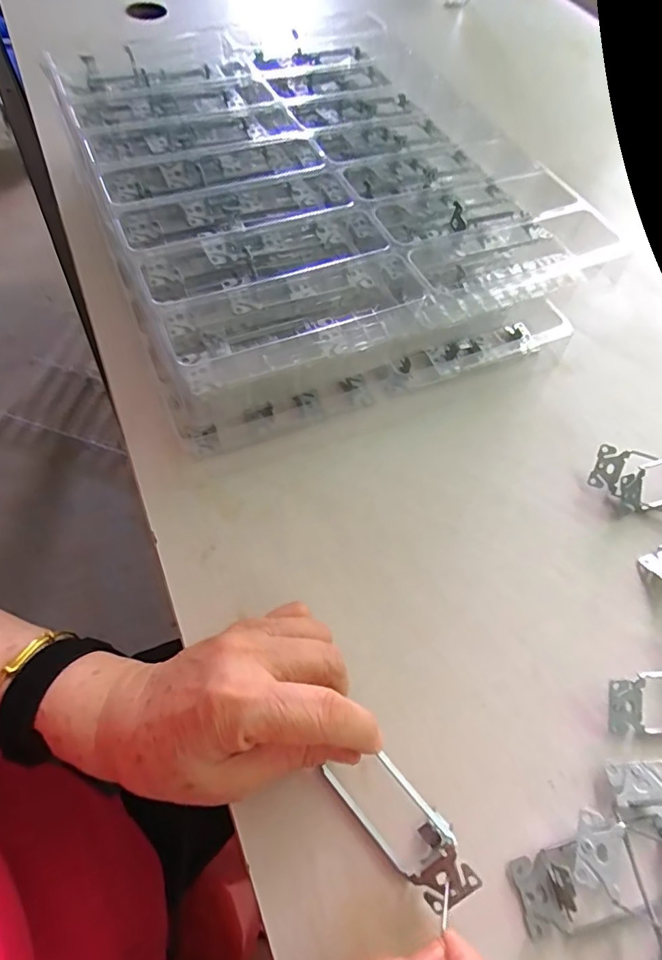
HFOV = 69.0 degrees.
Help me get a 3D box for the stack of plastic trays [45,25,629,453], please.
[{"bbox_3d":[-0.020,-0.240,0.431,0.331,0.109,0.375,-18,64,-13],"label":"stack of plastic trays"}]

